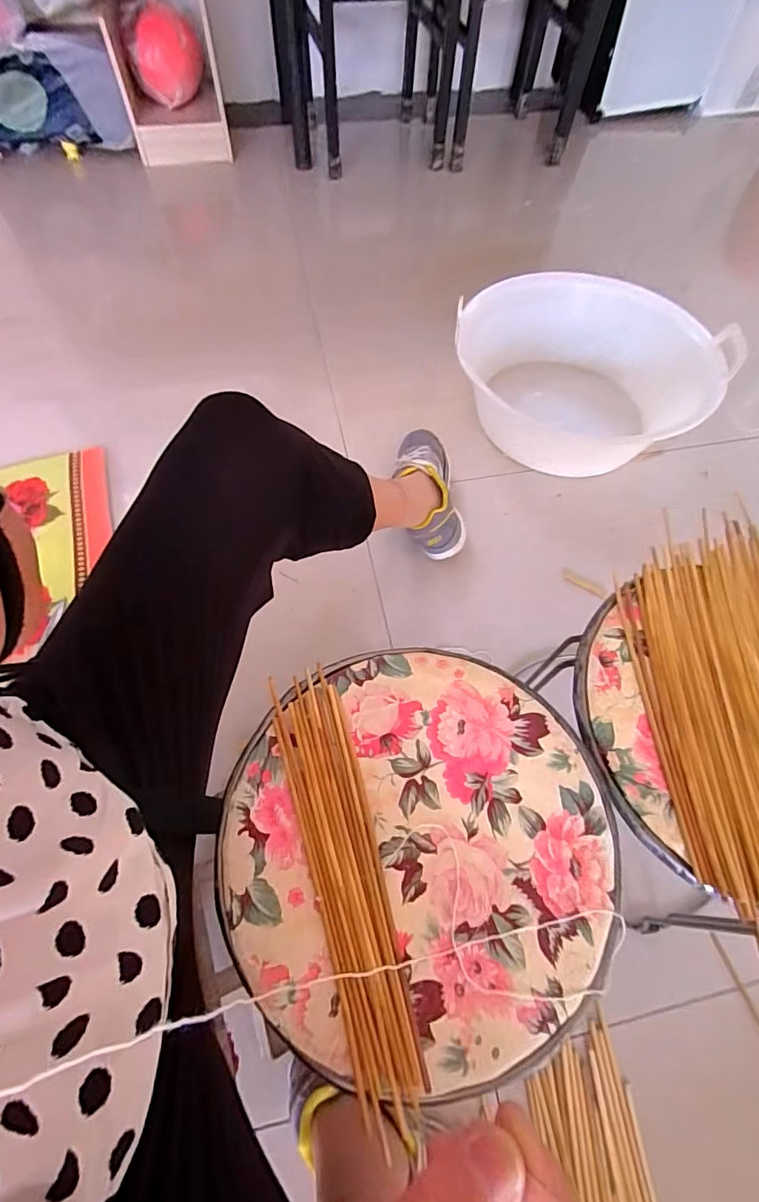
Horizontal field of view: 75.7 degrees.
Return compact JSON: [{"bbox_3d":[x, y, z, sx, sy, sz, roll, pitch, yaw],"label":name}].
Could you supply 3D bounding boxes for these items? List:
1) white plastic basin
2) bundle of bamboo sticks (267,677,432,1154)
[{"bbox_3d":[0.373,-0.439,0.936,0.474,0.172,0.429,29,65,14],"label":"white plastic basin"},{"bbox_3d":[-0.028,0.180,0.340,0.050,0.008,0.268,-14,63,-8],"label":"bundle of bamboo sticks"}]

